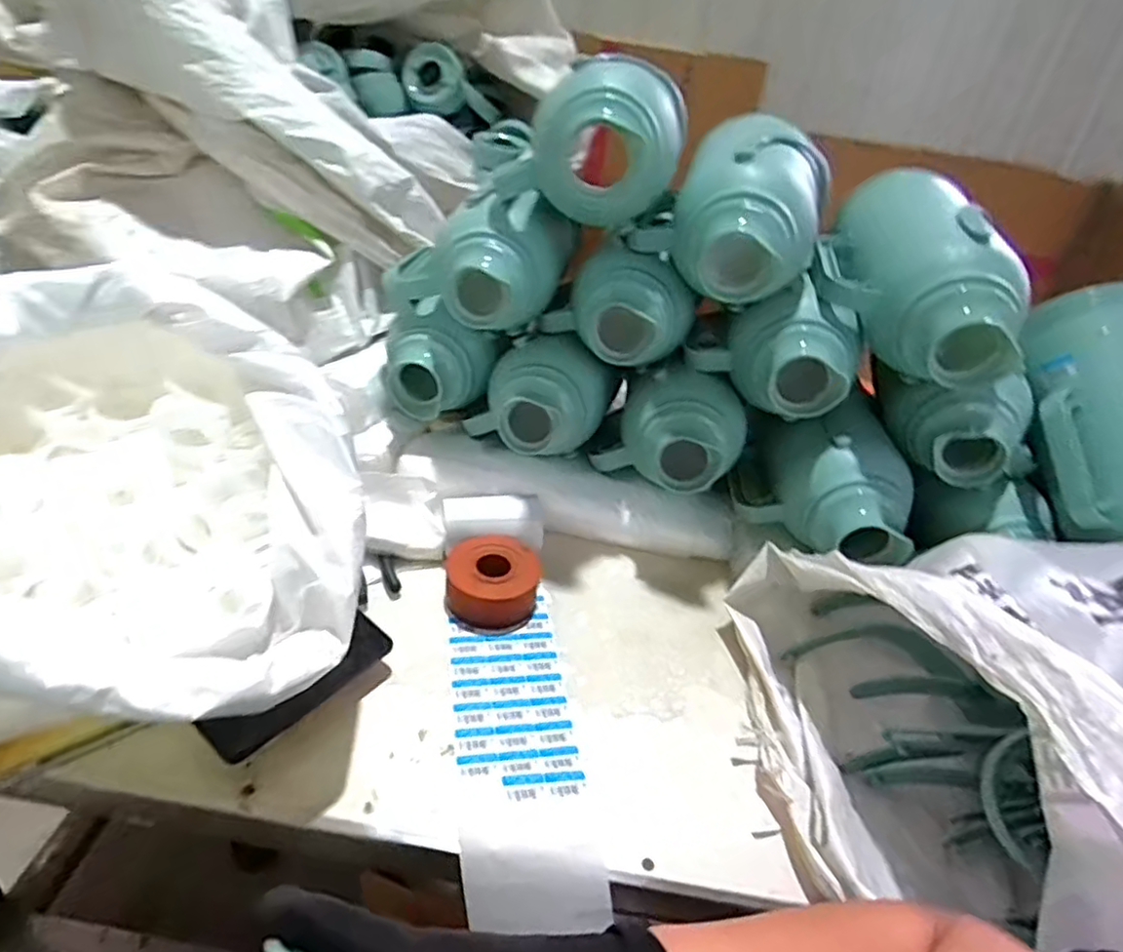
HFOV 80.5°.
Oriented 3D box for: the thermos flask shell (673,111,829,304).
[{"bbox_3d":[0.222,-0.317,0.769,0.167,0.142,0.338,13,34,8],"label":"thermos flask shell"}]

